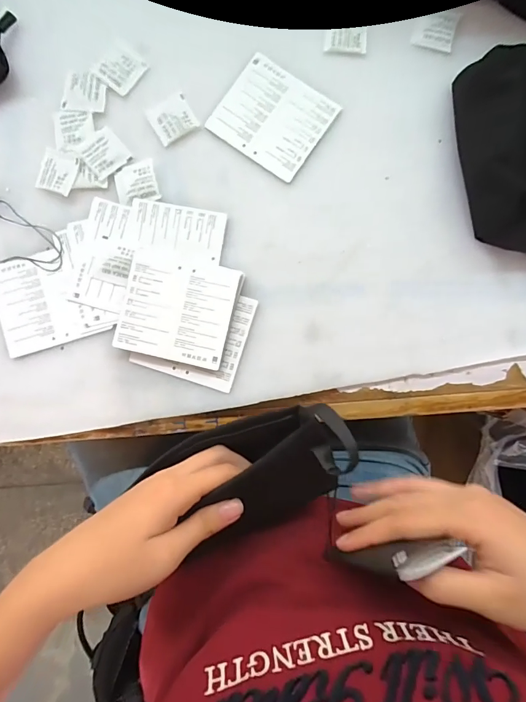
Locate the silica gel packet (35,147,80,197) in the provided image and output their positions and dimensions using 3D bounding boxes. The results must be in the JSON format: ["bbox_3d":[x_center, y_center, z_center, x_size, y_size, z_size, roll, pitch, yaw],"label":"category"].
[{"bbox_3d":[-0.199,-0.173,0.381,0.039,0.008,0.039,21,88,2],"label":"silica gel packet"}]

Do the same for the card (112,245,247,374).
[{"bbox_3d":[-0.078,-0.039,0.365,0.102,0.012,0.095,13,87,2],"label":"card"}]

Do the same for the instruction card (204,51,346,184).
[{"bbox_3d":[0.010,-0.228,0.382,0.101,0.004,0.090,34,88,3],"label":"instruction card"}]

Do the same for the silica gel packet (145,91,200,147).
[{"bbox_3d":[-0.088,-0.227,0.383,0.042,0.004,0.041,-30,87,0],"label":"silica gel packet"}]

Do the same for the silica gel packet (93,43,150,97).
[{"bbox_3d":[-0.140,-0.278,0.387,0.040,0.004,0.041,38,88,3],"label":"silica gel packet"}]

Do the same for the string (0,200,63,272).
[{"bbox_3d":[-0.229,-0.115,0.378,0.077,0.006,0.076,1,87,1],"label":"string"}]

